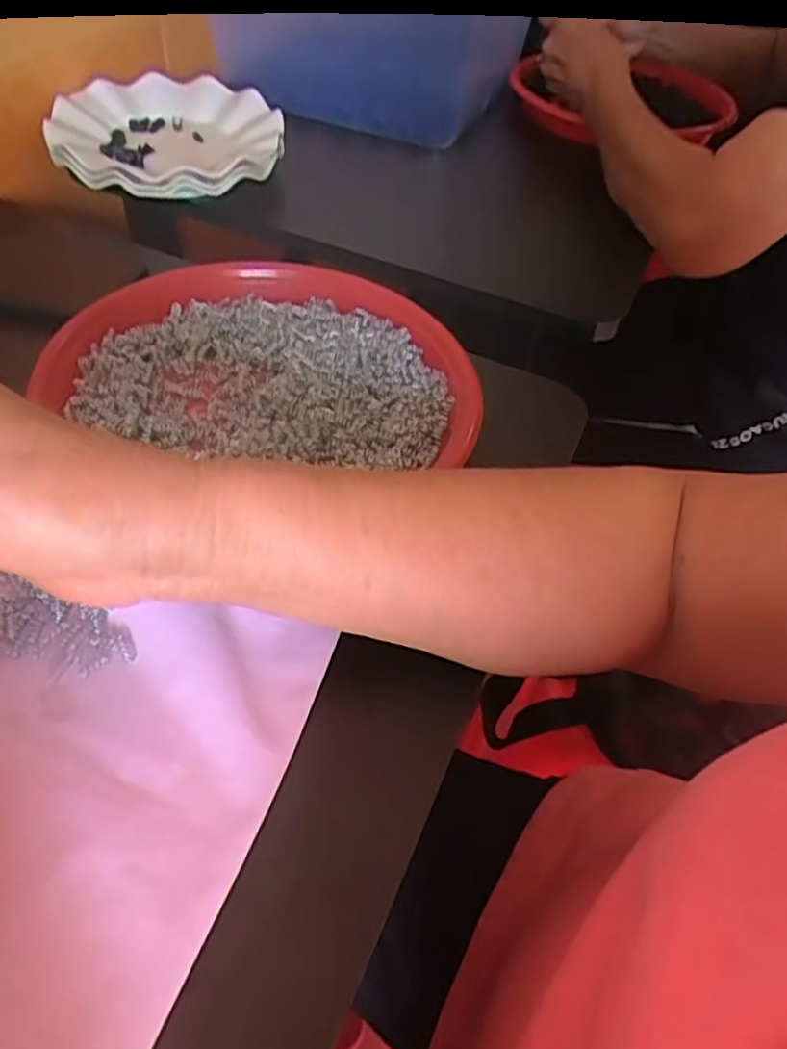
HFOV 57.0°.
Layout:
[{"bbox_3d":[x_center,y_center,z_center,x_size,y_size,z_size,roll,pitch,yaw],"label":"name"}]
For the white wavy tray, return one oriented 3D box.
[{"bbox_3d":[-0.182,-0.314,0.594,0.181,0.034,0.183,-3,49,-8],"label":"white wavy tray"}]

